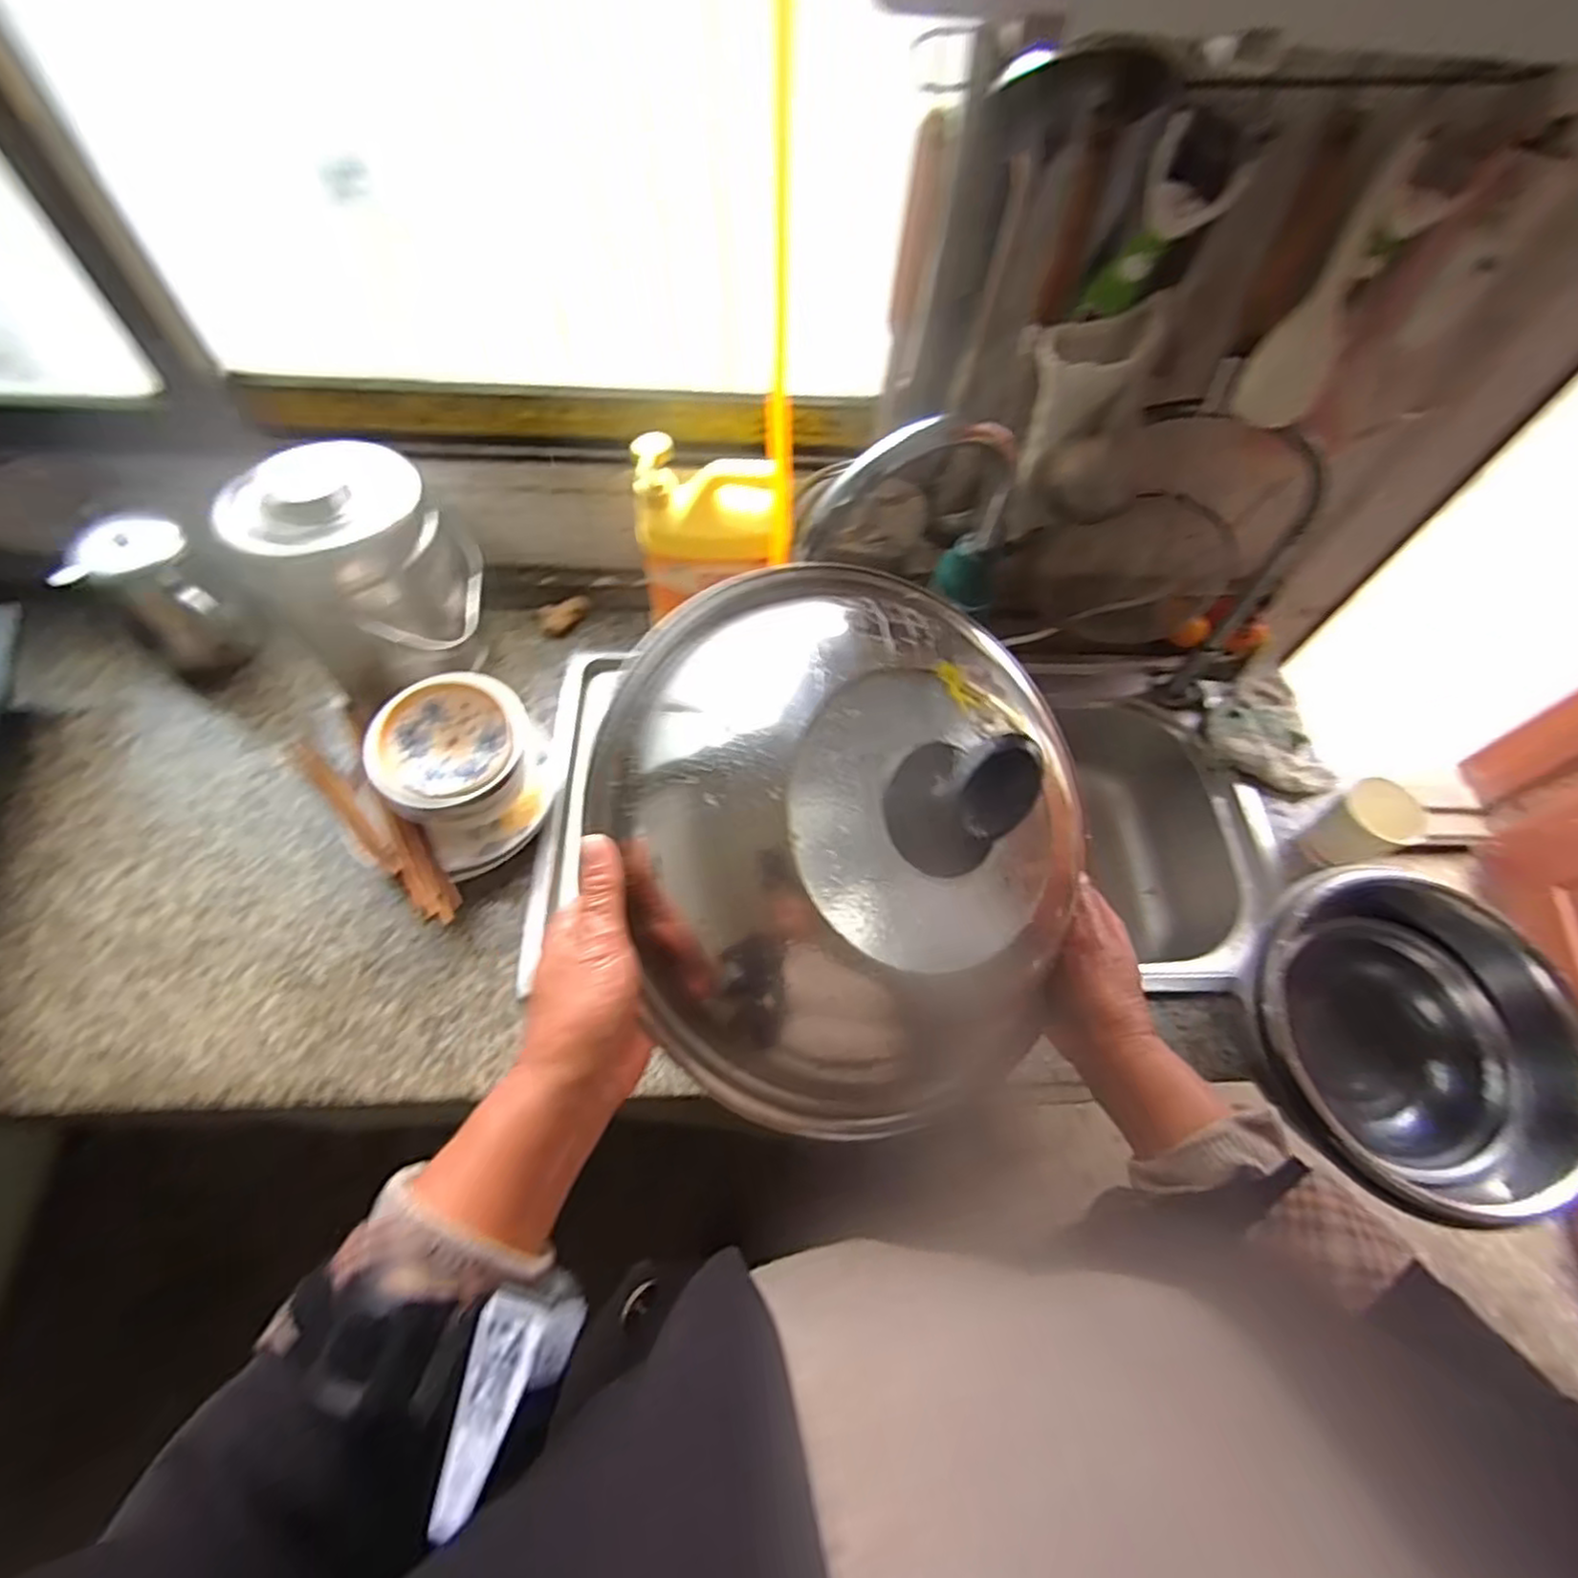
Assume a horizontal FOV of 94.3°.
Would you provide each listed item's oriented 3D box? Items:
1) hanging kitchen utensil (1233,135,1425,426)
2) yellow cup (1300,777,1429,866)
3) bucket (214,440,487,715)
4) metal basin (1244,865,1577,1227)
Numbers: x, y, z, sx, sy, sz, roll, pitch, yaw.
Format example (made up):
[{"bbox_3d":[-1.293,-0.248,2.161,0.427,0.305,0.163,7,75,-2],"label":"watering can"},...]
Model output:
[{"bbox_3d":[0.428,-0.379,0.576,0.071,0.177,0.016,19,29,-21],"label":"hanging kitchen utensil"},{"bbox_3d":[0.570,0.040,0.734,0.062,0.094,0.068,1,61,-3],"label":"yellow cup"},{"bbox_3d":[-0.406,-0.198,0.717,0.178,0.217,0.167,-13,63,-11],"label":"bucket"},{"bbox_3d":[0.502,0.211,0.606,0.250,0.118,0.252,1,61,-3],"label":"metal basin"}]

